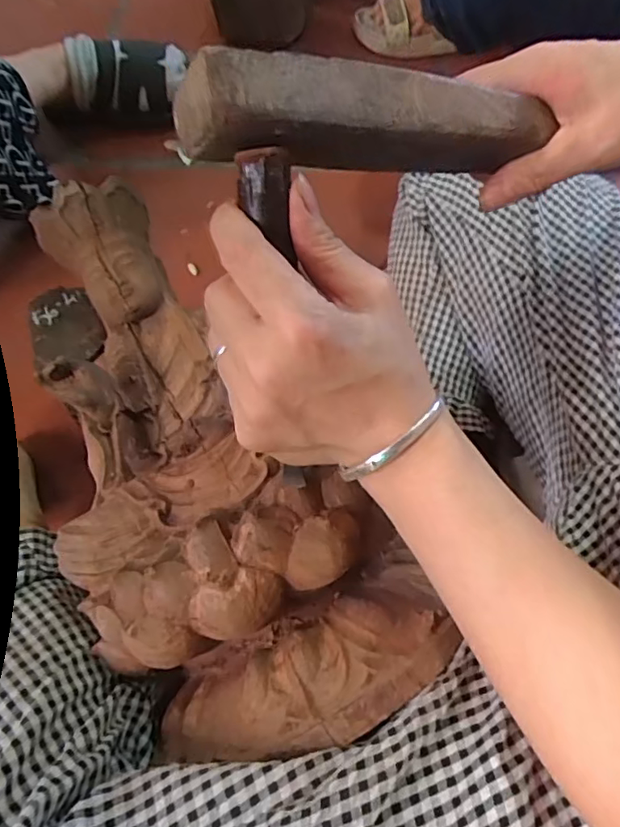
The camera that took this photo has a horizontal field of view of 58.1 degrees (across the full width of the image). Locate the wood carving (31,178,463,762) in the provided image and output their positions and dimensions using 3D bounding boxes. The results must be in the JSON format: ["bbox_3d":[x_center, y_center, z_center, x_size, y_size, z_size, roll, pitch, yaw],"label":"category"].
[{"bbox_3d":[-0.084,0.009,0.345,0.159,0.088,0.382,-26,60,-14],"label":"wood carving"}]

